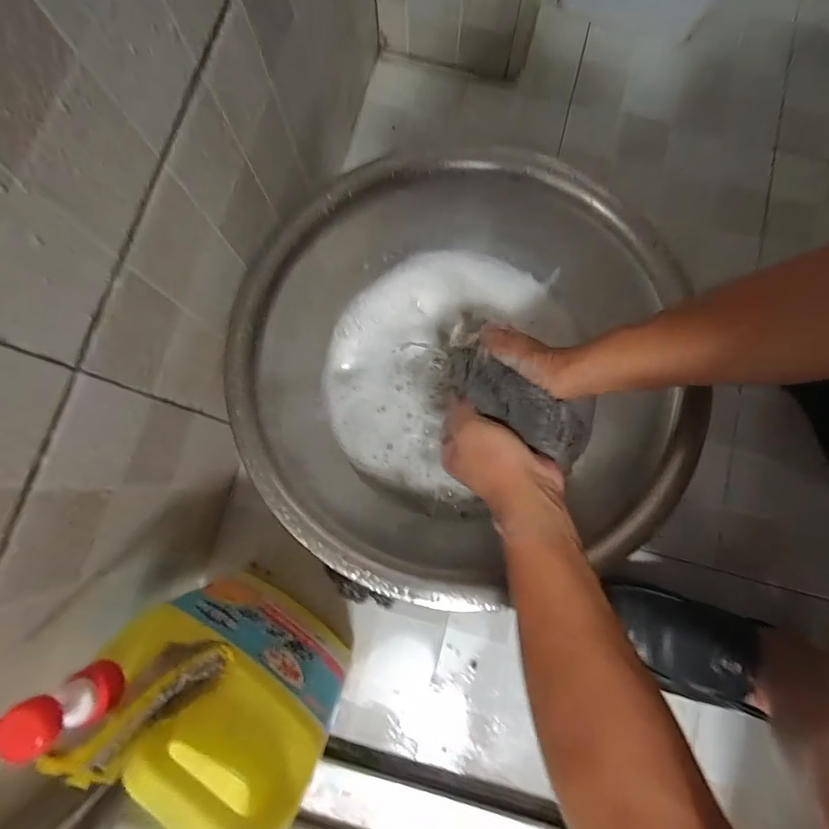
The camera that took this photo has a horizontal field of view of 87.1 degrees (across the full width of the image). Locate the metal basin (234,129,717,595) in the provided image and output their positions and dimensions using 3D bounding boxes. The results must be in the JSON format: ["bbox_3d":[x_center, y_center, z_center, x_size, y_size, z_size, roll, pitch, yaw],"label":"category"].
[{"bbox_3d":[0.063,-0.048,0.499,0.479,0.150,0.442,0,78,-1],"label":"metal basin"}]

